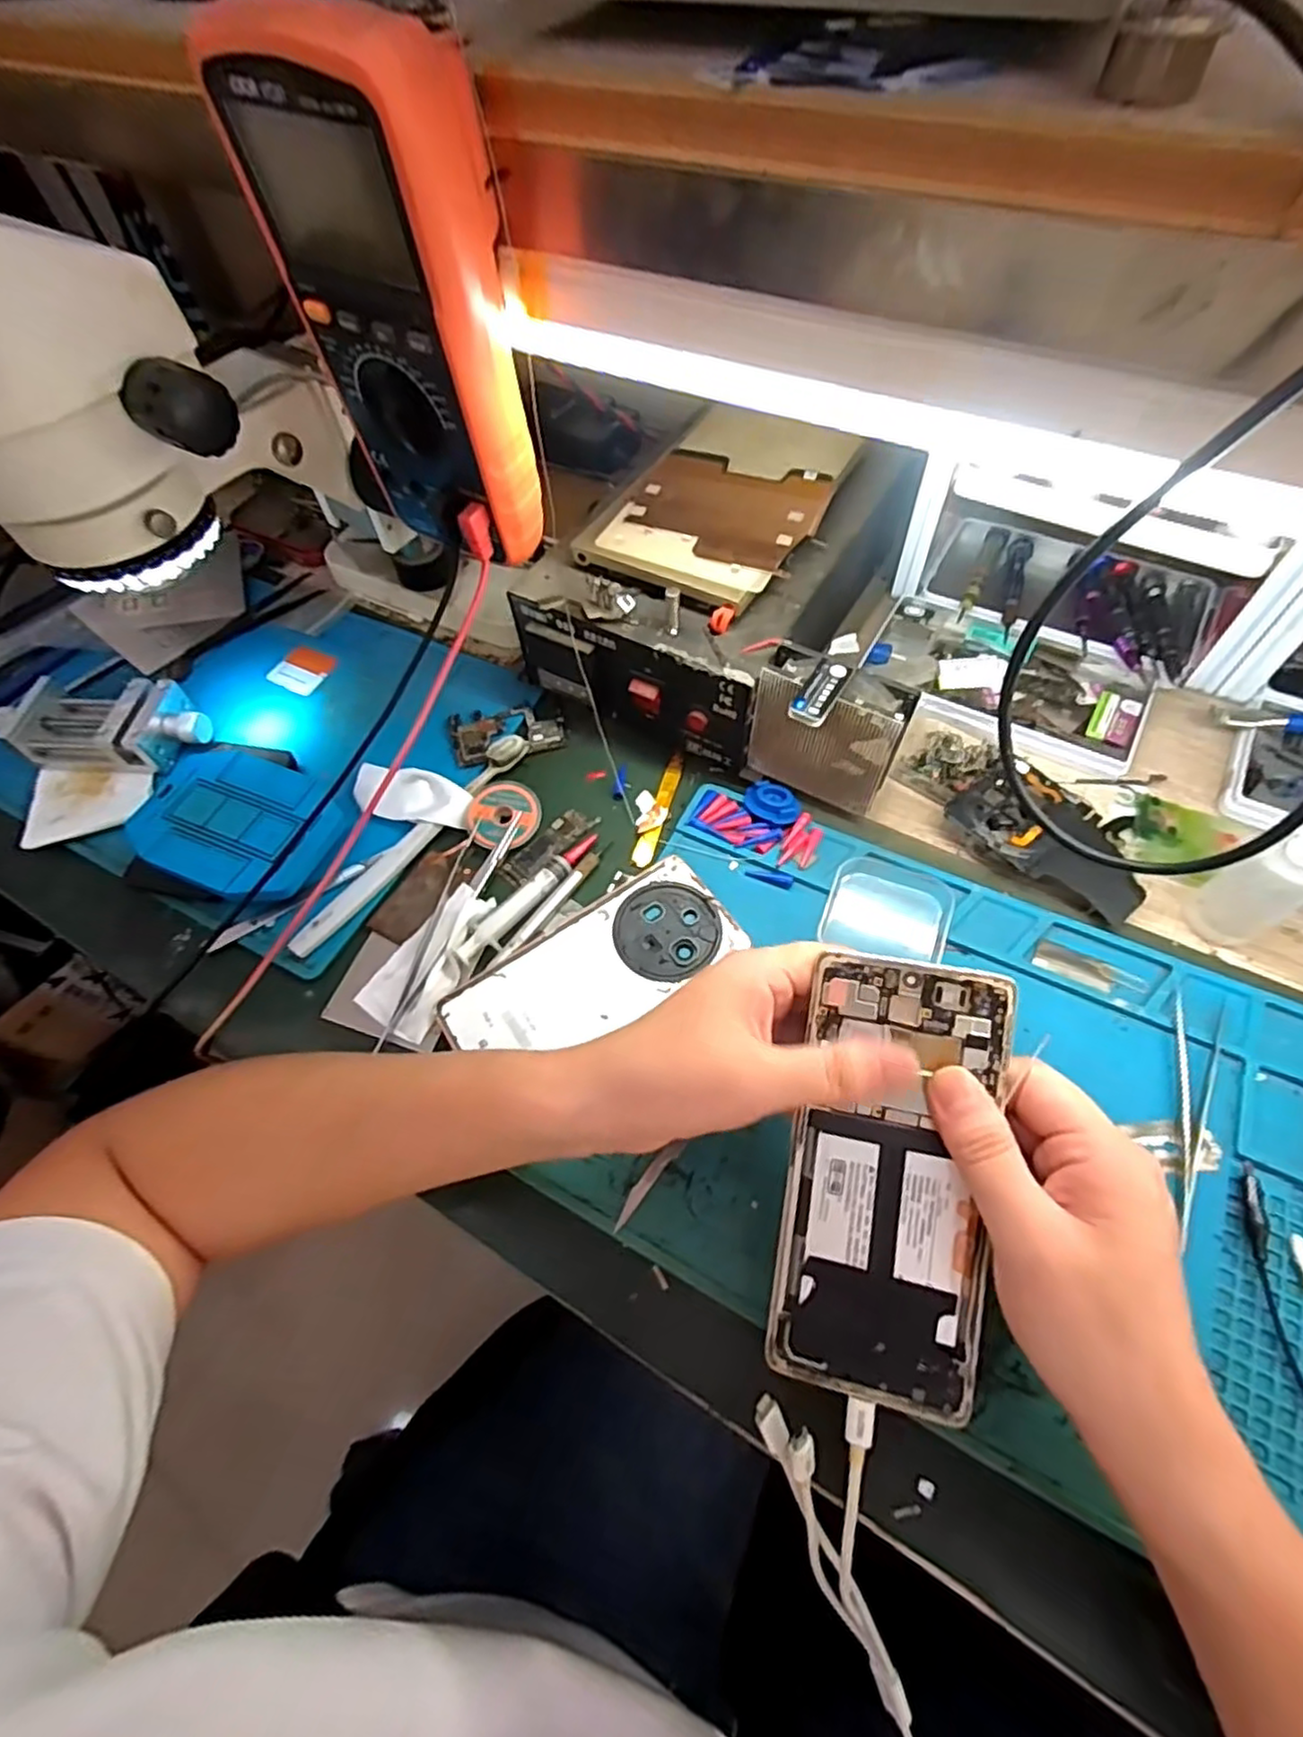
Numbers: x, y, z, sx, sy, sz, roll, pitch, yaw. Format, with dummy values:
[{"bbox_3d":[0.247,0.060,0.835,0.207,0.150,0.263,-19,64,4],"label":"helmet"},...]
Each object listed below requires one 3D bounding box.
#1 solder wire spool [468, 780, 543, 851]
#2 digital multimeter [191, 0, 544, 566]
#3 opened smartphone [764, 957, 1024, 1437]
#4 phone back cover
[{"bbox_3d":[-0.091,-0.035,0.430,0.042,0.008,0.053,-19,60,-8],"label":"solder wire spool"},{"bbox_3d":[-0.099,-0.216,0.284,0.085,0.169,0.047,24,64,17],"label":"digital multimeter"},{"bbox_3d":[0.092,0.118,0.267,0.073,0.004,0.162,8,85,15],"label":"opened smartphone"},{"bbox_3d":[-0.031,0.054,0.377,0.157,0.005,0.069,-32,63,-14],"label":"phone back cover"}]

